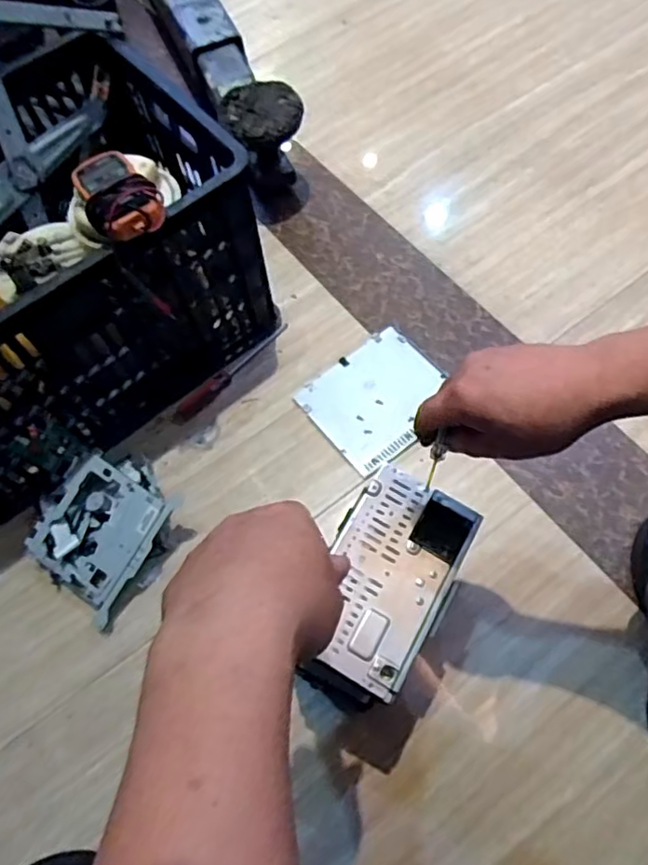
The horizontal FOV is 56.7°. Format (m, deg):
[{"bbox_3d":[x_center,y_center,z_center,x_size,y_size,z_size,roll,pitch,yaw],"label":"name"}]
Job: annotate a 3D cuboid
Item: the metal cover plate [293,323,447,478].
[{"bbox_3d":[0.072,-0.049,0.792,0.177,0.008,0.154,-37,67,-14],"label":"metal cover plate"}]

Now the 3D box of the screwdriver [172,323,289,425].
[{"bbox_3d":[-0.123,-0.083,0.818,0.204,0.022,0.027,-41,68,-15],"label":"screwdriver"}]

